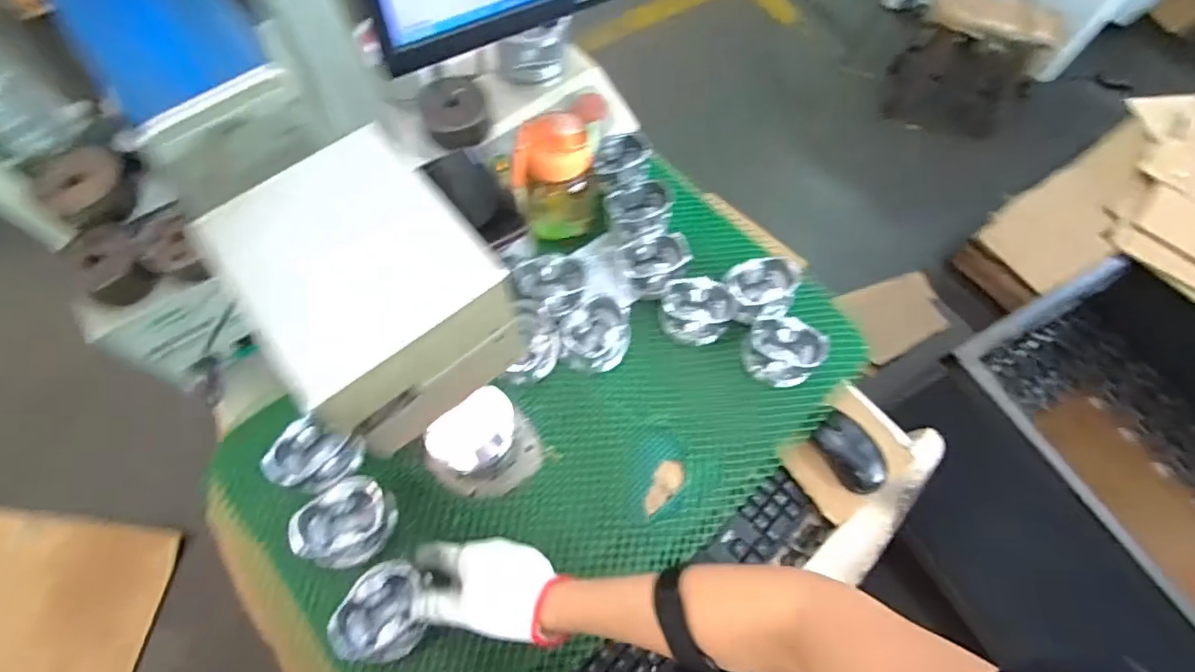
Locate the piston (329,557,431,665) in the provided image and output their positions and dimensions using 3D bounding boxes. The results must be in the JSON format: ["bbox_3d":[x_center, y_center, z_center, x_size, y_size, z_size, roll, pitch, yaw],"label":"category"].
[{"bbox_3d":[-0.198,0.257,0.519,0.077,0.045,0.083,-2,65,-3],"label":"piston"}]

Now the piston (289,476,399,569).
[{"bbox_3d":[-0.247,0.186,0.555,0.074,0.049,0.084,32,68,13],"label":"piston"}]

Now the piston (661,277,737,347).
[{"bbox_3d":[0.117,-0.030,0.662,0.083,0.044,0.069,23,66,9],"label":"piston"}]

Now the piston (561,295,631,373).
[{"bbox_3d":[0.000,-0.002,0.650,0.072,0.050,0.076,1,65,-1],"label":"piston"}]

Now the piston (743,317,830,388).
[{"bbox_3d":[0.217,0.021,0.657,0.086,0.054,0.073,28,67,11],"label":"piston"}]

